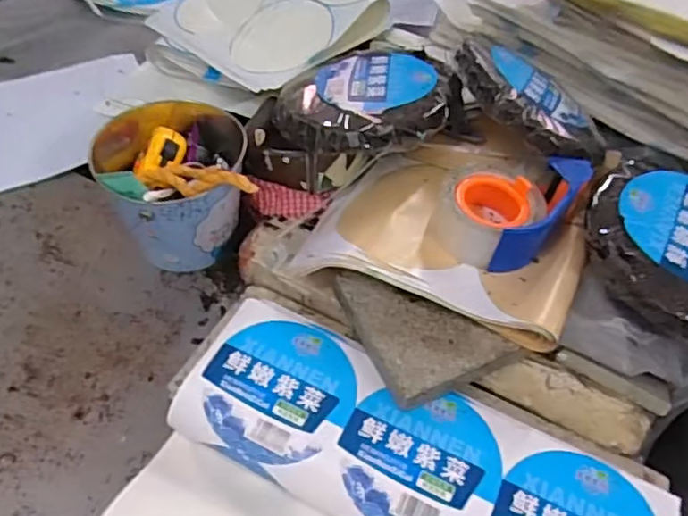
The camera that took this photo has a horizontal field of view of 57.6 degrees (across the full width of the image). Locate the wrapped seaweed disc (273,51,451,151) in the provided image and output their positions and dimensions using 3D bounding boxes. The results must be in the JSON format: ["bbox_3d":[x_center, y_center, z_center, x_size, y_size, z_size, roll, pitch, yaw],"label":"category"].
[{"bbox_3d":[0.023,-0.182,0.693,0.182,0.039,0.175,2,52,-2],"label":"wrapped seaweed disc"}]

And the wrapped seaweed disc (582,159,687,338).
[{"bbox_3d":[0.328,-0.013,0.597,0.177,0.040,0.189,2,52,-2],"label":"wrapped seaweed disc"}]

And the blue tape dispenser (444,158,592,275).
[{"bbox_3d":[0.168,-0.056,0.630,0.160,0.056,0.103,-37,63,-27],"label":"blue tape dispenser"}]

